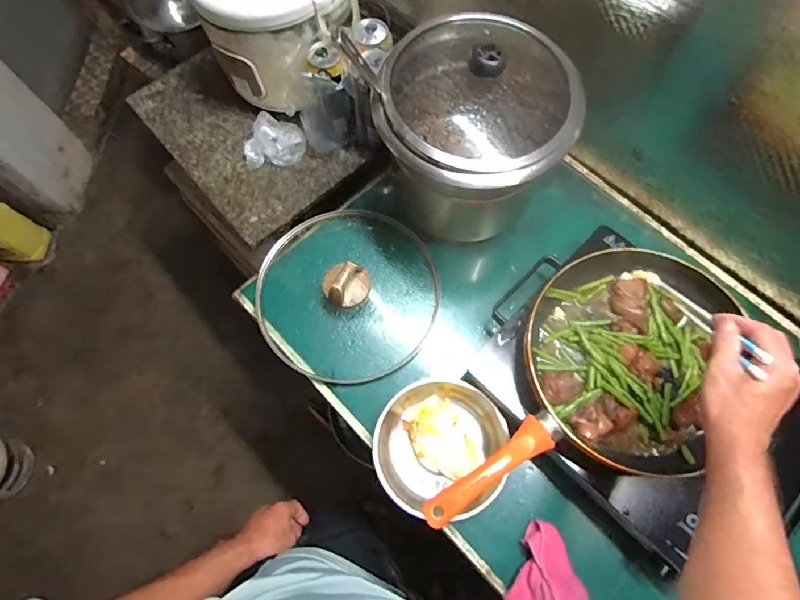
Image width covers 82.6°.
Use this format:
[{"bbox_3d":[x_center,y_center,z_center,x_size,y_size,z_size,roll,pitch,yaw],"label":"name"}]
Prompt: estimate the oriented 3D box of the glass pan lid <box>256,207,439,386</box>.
[{"bbox_3d":[-0.082,-0.024,0.694,0.265,0.086,0.287,0,71,1],"label":"glass pan lid"}]

